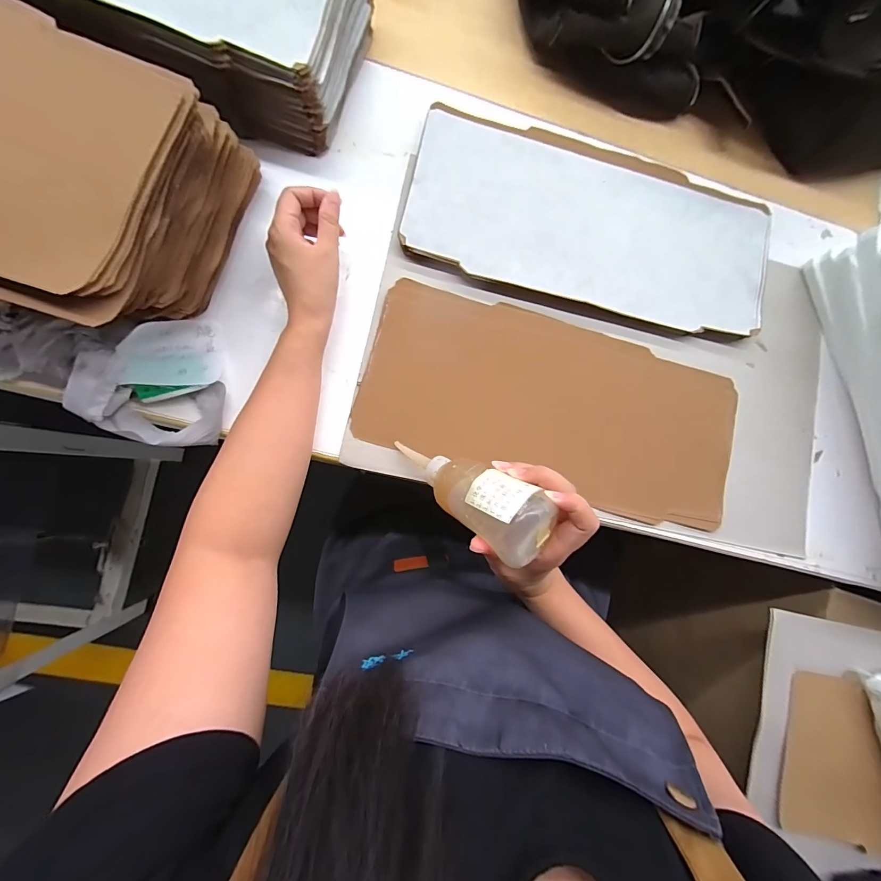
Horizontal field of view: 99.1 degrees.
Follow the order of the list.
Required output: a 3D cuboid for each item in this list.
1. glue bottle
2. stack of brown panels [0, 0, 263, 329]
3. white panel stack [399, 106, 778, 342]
[{"bbox_3d":[0.019,0.041,0.333,0.161,0.047,0.052,29,81,40],"label":"glue bottle"},{"bbox_3d":[-0.410,-0.240,0.310,0.419,0.117,0.227,17,83,-6],"label":"stack of brown panels"},{"bbox_3d":[0.177,-0.246,0.431,0.421,0.025,0.190,11,85,-6],"label":"white panel stack"}]

